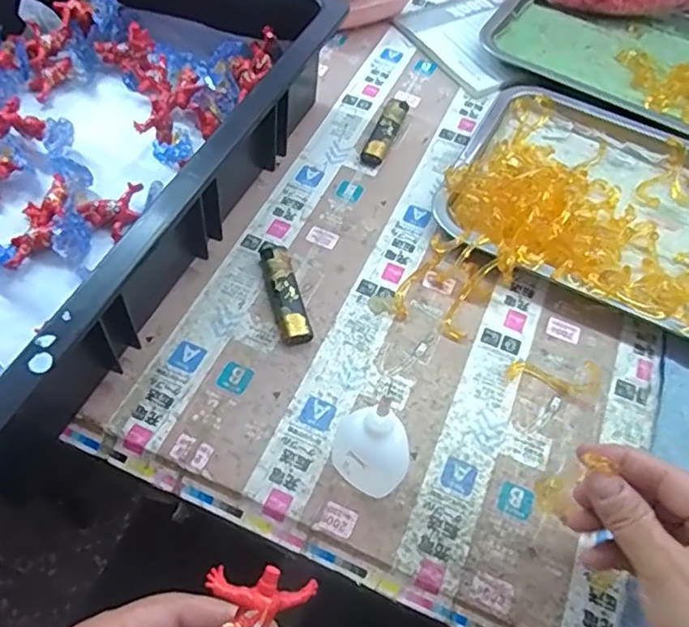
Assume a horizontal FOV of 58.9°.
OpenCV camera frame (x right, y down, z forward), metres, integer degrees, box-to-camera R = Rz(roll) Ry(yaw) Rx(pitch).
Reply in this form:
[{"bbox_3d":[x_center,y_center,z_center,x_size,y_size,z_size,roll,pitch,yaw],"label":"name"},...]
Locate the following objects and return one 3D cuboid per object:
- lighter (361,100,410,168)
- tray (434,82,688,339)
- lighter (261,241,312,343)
[{"bbox_3d":[0.037,-0.161,0.538,0.018,0.014,0.087,20,58,8],"label":"lighter"},{"bbox_3d":[0.244,-0.080,0.485,0.311,0.039,0.224,24,58,11],"label":"tray"},{"bbox_3d":[-0.043,-0.016,0.437,0.022,0.015,0.084,-12,59,-12],"label":"lighter"}]

